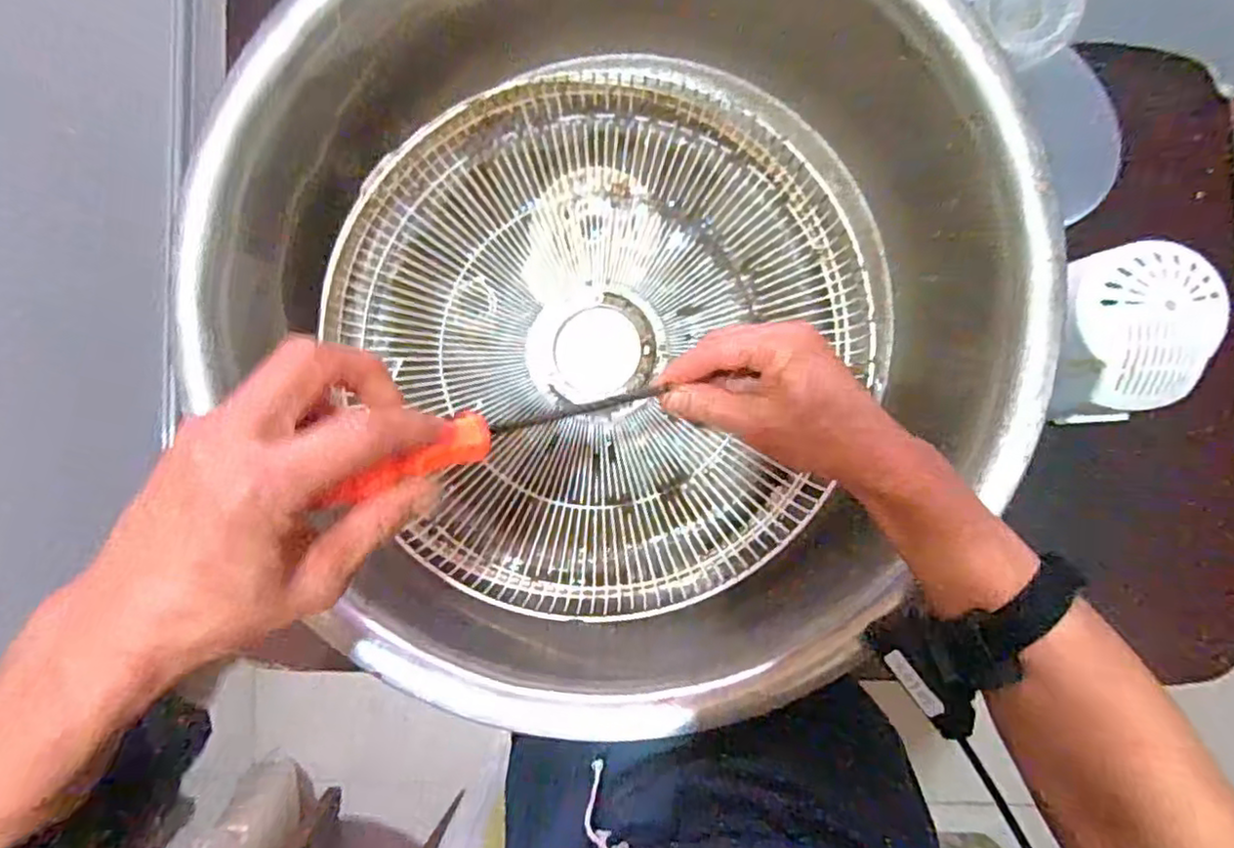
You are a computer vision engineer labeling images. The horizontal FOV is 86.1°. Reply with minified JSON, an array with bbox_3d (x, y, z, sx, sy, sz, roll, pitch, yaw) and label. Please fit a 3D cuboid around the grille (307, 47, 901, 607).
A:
[{"bbox_3d":[0.008,-0.086,0.577,0.458,0.085,0.444,0,88,4],"label":"grille"}]

